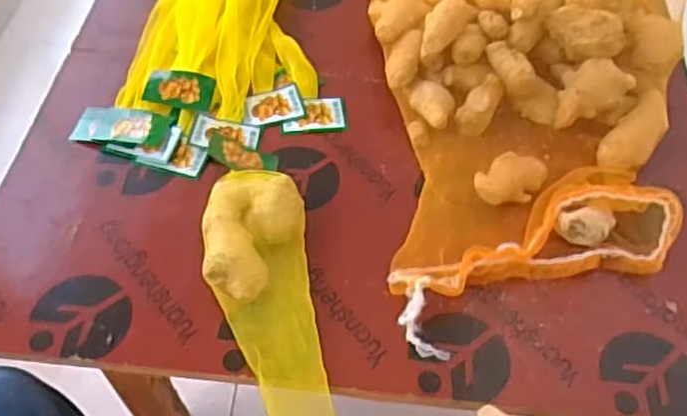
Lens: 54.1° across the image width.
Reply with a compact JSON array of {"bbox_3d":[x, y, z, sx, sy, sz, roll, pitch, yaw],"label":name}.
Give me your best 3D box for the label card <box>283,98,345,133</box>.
[{"bbox_3d":[-0.027,-0.085,0.611,0.056,0.007,0.036,-4,53,-6],"label":"label card"}]

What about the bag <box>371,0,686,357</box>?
[{"bbox_3d":[0.191,-0.126,0.608,0.315,0.075,0.505,0,53,-3],"label":"bag"}]

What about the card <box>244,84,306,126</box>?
[{"bbox_3d":[-0.064,-0.092,0.612,0.053,0.005,0.039,-10,54,-10],"label":"card"}]

